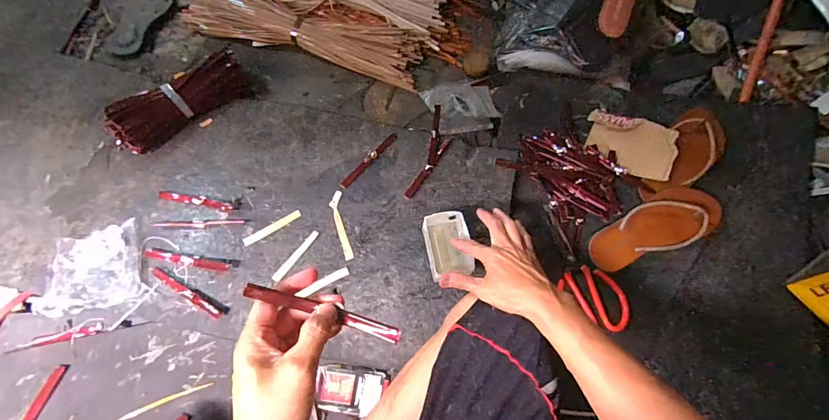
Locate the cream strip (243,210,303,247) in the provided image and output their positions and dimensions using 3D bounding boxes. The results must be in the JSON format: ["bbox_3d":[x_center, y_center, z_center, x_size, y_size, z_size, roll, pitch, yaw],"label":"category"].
[{"bbox_3d":[-0.239,0.029,0.638,0.100,0.004,0.014,-32,79,-15],"label":"cream strip"}]

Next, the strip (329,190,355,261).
[{"bbox_3d":[-0.126,0.025,0.645,0.022,0.006,0.126,-11,65,-9],"label":"strip"}]

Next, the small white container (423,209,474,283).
[{"bbox_3d":[0.053,0.054,0.602,0.069,0.041,0.095,-11,65,-9],"label":"small white container"}]

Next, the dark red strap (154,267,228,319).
[{"bbox_3d":[-0.350,0.129,0.582,0.139,0.004,0.019,26,65,9],"label":"dark red strap"}]

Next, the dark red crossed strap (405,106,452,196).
[{"bbox_3d":[0.034,-0.106,0.691,0.046,0.020,0.202,16,64,5],"label":"dark red crossed strap"}]

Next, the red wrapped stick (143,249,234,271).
[{"bbox_3d":[-0.362,0.080,0.603,0.137,0.004,0.015,10,64,2],"label":"red wrapped stick"}]

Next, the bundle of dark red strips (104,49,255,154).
[{"bbox_3d":[-0.433,-0.200,0.709,0.061,0.066,0.255,38,68,16],"label":"bundle of dark red strips"}]

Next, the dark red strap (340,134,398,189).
[{"bbox_3d":[-0.082,-0.092,0.689,0.014,0.010,0.141,39,68,15],"label":"dark red strap"}]

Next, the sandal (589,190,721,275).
[{"bbox_3d":[0.406,0.030,0.644,0.230,0.040,0.096,-25,67,1],"label":"sandal"}]

